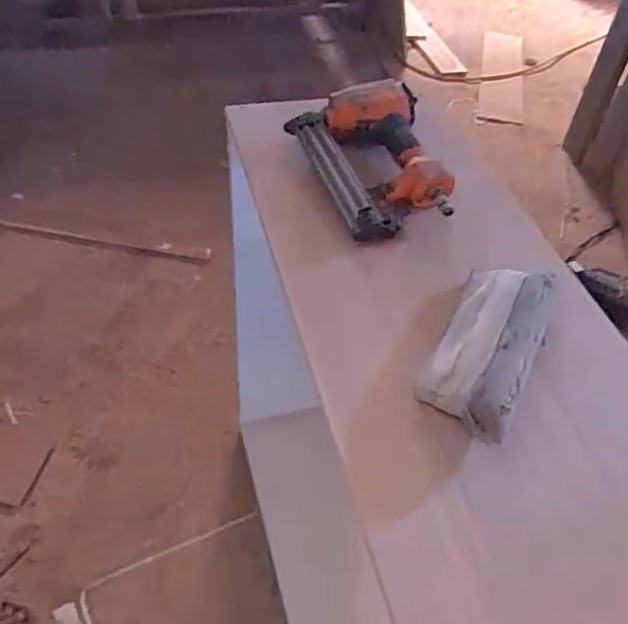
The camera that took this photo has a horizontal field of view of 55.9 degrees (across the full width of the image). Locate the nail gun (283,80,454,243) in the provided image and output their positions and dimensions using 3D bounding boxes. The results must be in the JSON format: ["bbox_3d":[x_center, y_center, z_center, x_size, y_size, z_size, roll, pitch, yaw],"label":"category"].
[{"bbox_3d":[0.077,-0.189,0.710,0.152,0.064,0.212,-15,51,-18],"label":"nail gun"}]

